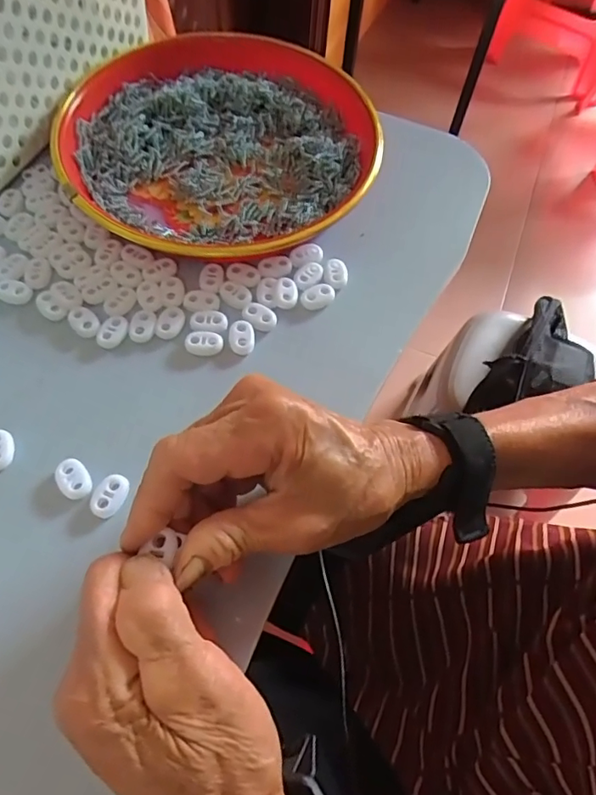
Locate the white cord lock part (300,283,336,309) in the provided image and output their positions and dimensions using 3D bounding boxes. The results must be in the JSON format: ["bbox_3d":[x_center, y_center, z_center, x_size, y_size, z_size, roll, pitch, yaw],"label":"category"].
[{"bbox_3d":[0.012,-0.064,0.324,0.022,0.006,0.015,-18,64,-13],"label":"white cord lock part"}]

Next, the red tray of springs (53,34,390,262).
[{"bbox_3d":[-0.058,-0.179,0.359,0.211,0.024,0.212,39,66,16],"label":"red tray of springs"}]

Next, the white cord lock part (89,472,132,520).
[{"bbox_3d":[-0.094,0.049,0.258,0.014,0.004,0.022,18,62,6],"label":"white cord lock part"}]

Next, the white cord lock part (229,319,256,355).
[{"bbox_3d":[-0.033,-0.038,0.306,0.015,0.004,0.023,-2,62,-5],"label":"white cord lock part"}]

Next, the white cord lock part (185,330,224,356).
[{"bbox_3d":[-0.055,-0.033,0.303,0.022,0.004,0.015,6,61,0],"label":"white cord lock part"}]

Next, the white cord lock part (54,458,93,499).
[{"bbox_3d":[-0.115,0.041,0.262,0.014,0.004,0.022,-28,67,-17],"label":"white cord lock part"}]

